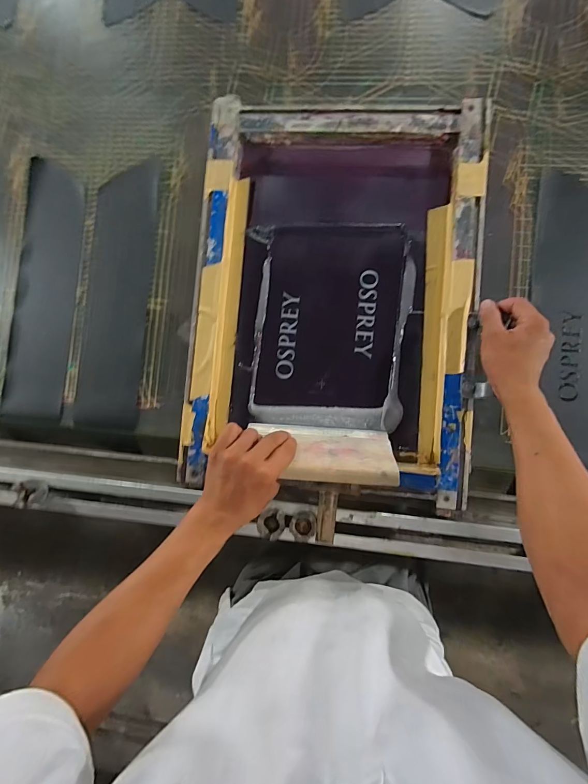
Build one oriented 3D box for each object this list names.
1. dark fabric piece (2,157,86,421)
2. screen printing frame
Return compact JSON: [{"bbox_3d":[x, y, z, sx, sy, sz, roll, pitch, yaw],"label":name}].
[{"bbox_3d":[-0.404,-0.167,0.581,0.103,0.011,0.415,5,87,6],"label":"dark fabric piece"},{"bbox_3d":[0.054,-0.138,0.523,0.393,0.043,0.547,5,88,7],"label":"screen printing frame"}]

